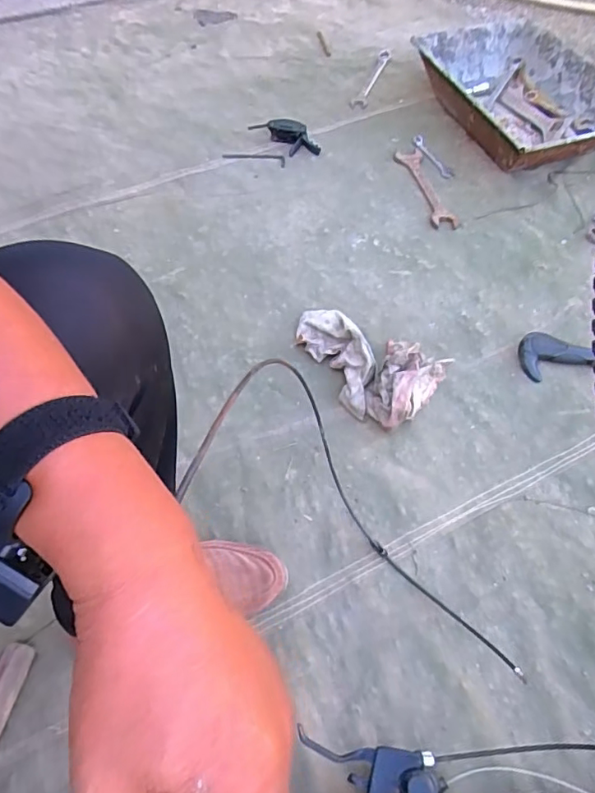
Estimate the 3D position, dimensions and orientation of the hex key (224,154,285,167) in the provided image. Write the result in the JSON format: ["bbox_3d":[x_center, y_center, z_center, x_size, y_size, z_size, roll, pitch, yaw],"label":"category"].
[{"bbox_3d":[-0.093,-0.512,1.127,0.141,0.009,0.025,9,58,8],"label":"hex key"}]

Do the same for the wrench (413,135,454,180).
[{"bbox_3d":[0.281,-0.500,1.092,0.024,0.012,0.141,-26,60,-14],"label":"wrench"}]

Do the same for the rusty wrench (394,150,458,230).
[{"bbox_3d":[0.253,-0.411,1.032,0.052,0.010,0.222,-15,58,-7],"label":"rusty wrench"}]

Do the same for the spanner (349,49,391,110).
[{"bbox_3d":[0.180,-0.756,1.244,0.038,0.010,0.238,20,60,14],"label":"spanner"}]

